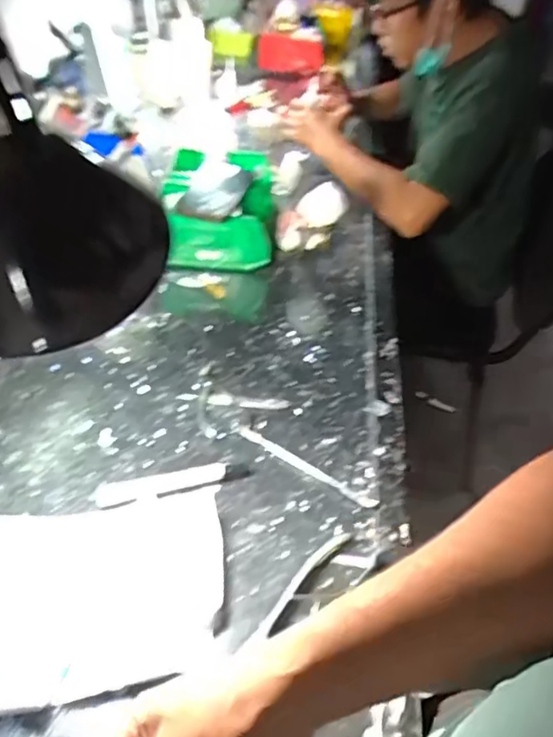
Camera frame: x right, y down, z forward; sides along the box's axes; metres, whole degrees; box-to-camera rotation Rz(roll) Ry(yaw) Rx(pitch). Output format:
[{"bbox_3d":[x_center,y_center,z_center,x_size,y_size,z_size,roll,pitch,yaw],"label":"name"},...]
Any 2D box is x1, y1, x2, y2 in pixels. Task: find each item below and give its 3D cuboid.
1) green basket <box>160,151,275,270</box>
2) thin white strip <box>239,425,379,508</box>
[{"bbox_3d":[-0.088,-0.252,0.910,0.155,0.097,0.233,2,43,-4],"label":"green basket"},{"bbox_3d":[0.030,0.102,0.622,0.166,0.004,0.013,26,47,20],"label":"thin white strip"}]

